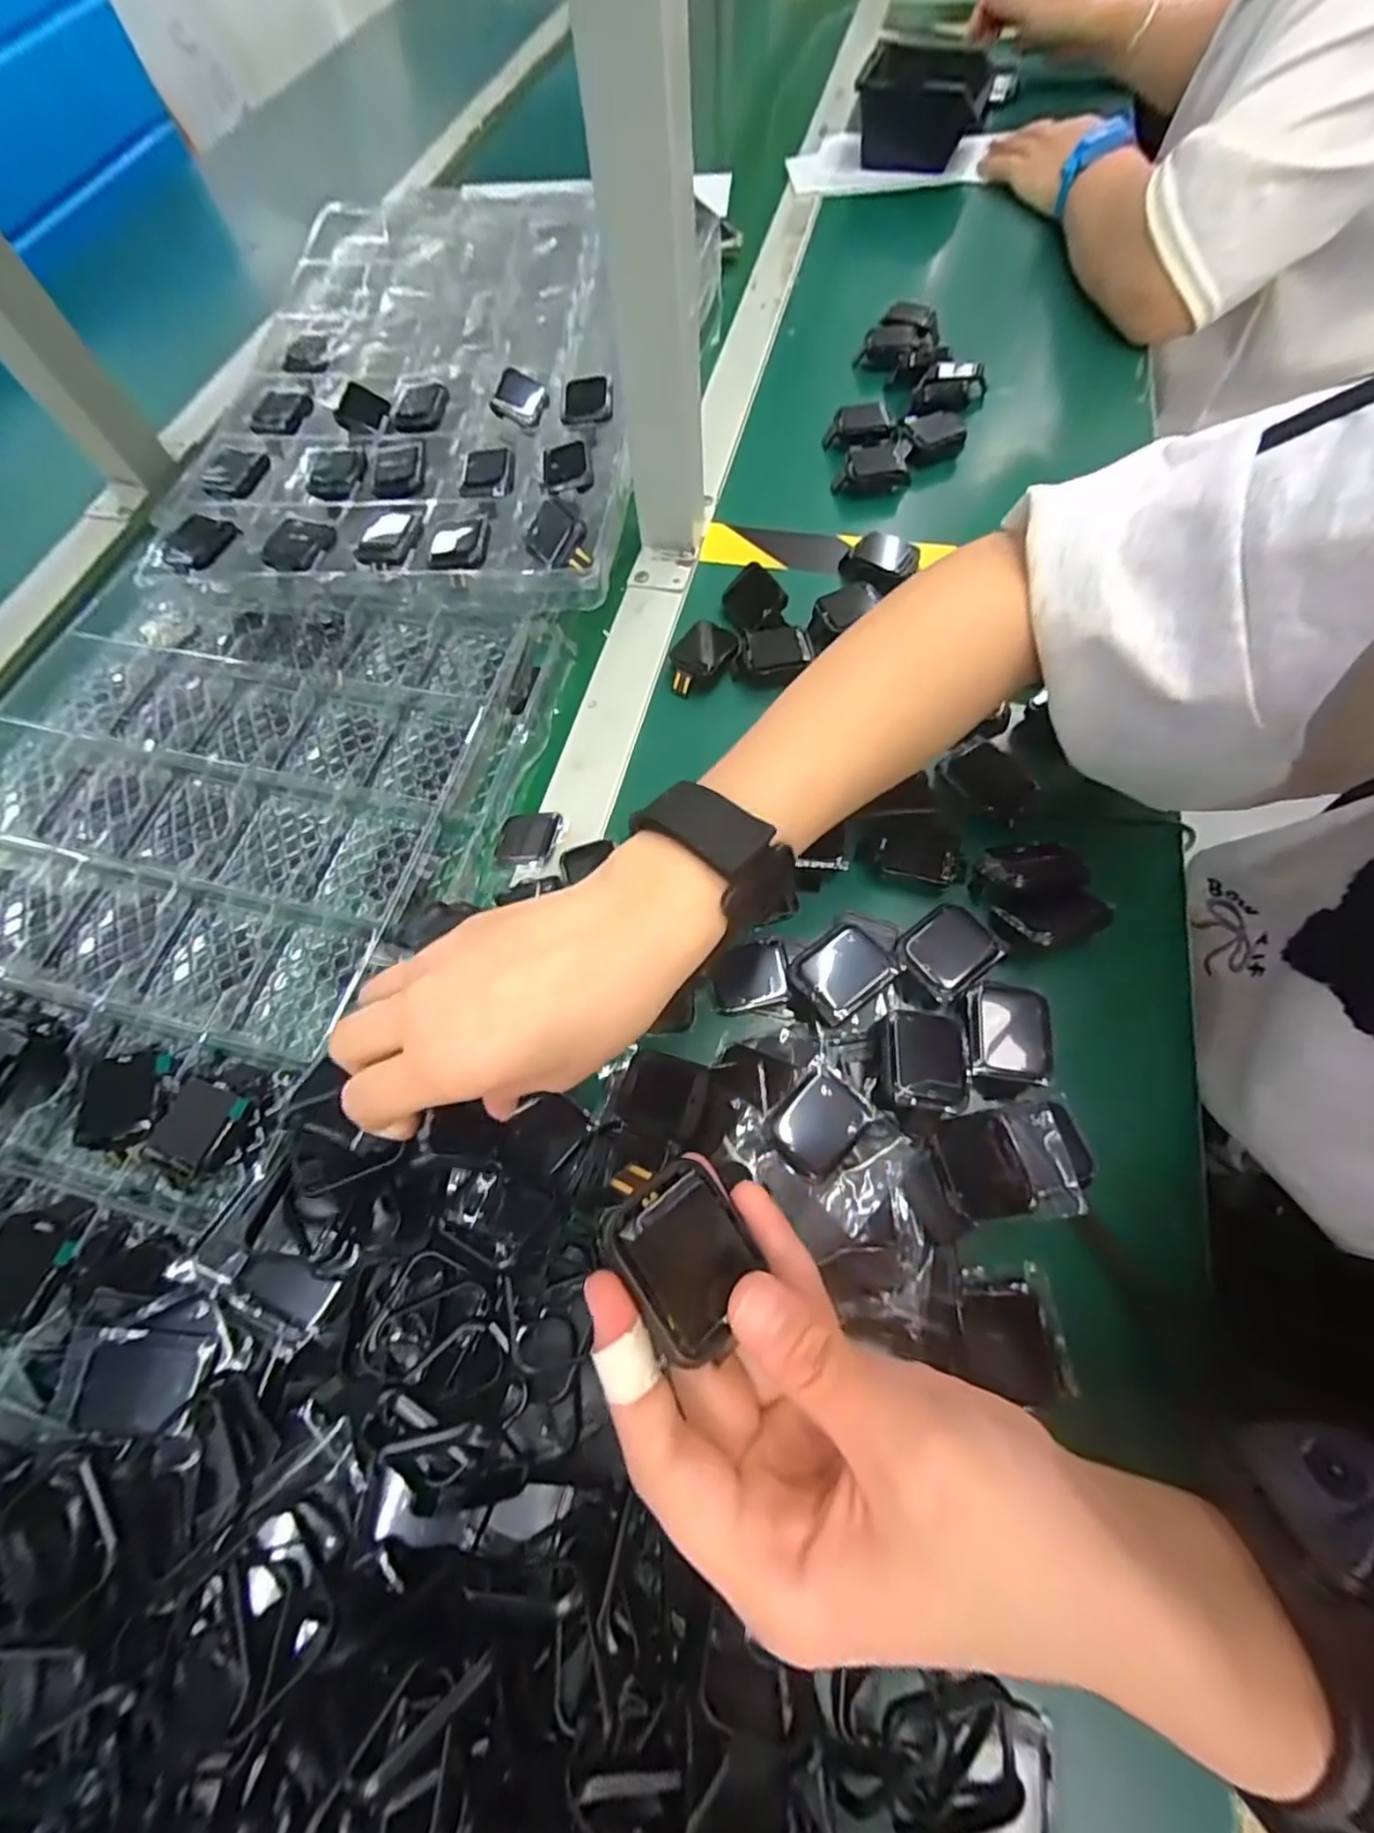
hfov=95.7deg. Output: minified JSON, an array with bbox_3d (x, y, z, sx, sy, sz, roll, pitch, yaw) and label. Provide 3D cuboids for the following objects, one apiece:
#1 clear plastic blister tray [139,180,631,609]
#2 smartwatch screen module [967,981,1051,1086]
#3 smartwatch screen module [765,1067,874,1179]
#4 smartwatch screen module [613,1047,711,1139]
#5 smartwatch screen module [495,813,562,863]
[{"bbox_3d":[-0.193,-0.397,0.466,0.311,0.060,0.441,2,66,4],"label":"clear plastic blister tray"},{"bbox_3d":[0.143,0.051,0.276,0.033,0.004,0.042,8,67,7],"label":"smartwatch screen module"},{"bbox_3d":[0.055,0.088,0.267,0.042,0.007,0.031,-41,70,-14],"label":"smartwatch screen module"},{"bbox_3d":[-0.010,0.079,0.281,0.037,0.004,0.033,14,68,9],"label":"smartwatch screen module"},{"bbox_3d":[-0.089,-0.044,0.350,0.038,0.006,0.031,1,65,18],"label":"smartwatch screen module"}]

